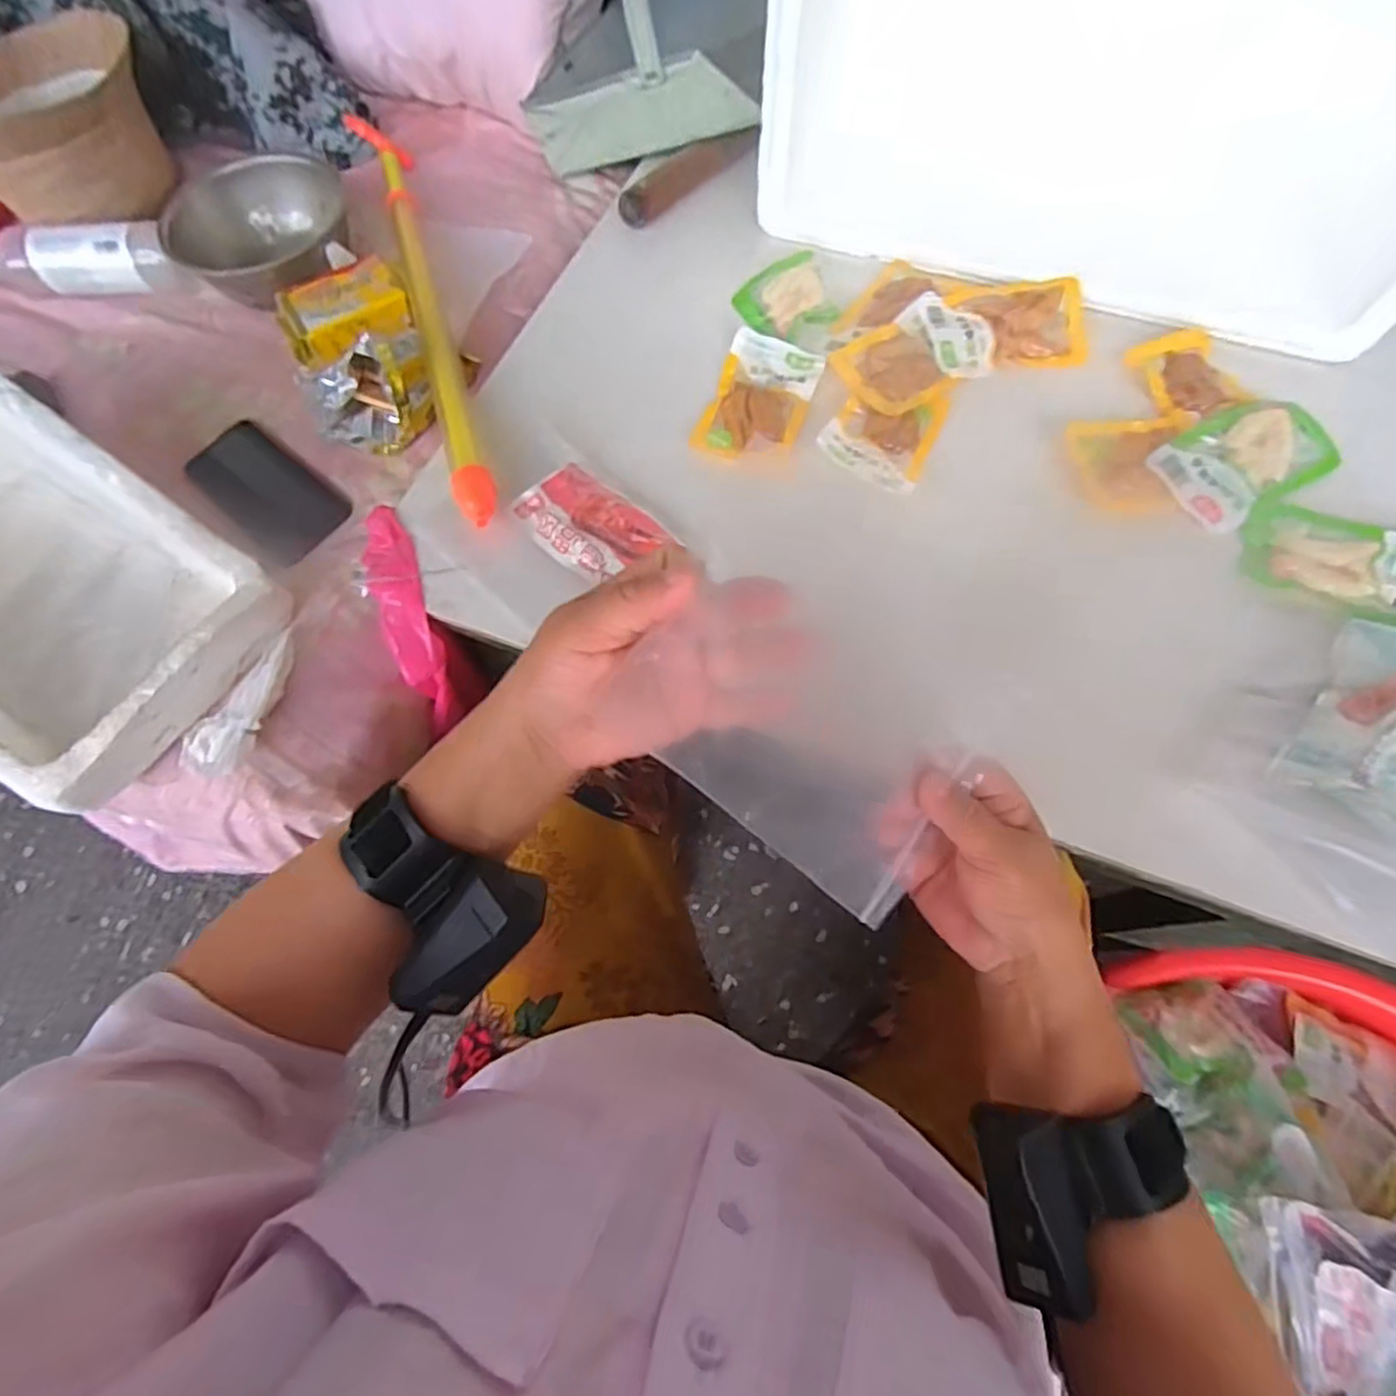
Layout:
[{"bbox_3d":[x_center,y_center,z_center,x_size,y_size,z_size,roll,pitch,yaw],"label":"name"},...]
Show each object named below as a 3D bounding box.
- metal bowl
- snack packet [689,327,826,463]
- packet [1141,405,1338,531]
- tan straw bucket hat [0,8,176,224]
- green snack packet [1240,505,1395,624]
[{"bbox_3d":[-0.436,-0.475,0.714,0.172,0.078,0.172,0,66,1],"label":"metal bowl"},{"bbox_3d":[0.052,-0.251,0.575,0.081,0.011,0.132,17,67,8],"label":"snack packet"},{"bbox_3d":[0.424,-0.188,0.534,0.141,0.009,0.080,-30,69,-12],"label":"packet"},{"bbox_3d":[-0.694,-0.613,0.740,0.232,0.117,0.235,35,71,15],"label":"tan straw bucket hat"},{"bbox_3d":[0.470,-0.096,0.495,0.141,0.008,0.082,18,68,9],"label":"green snack packet"}]

